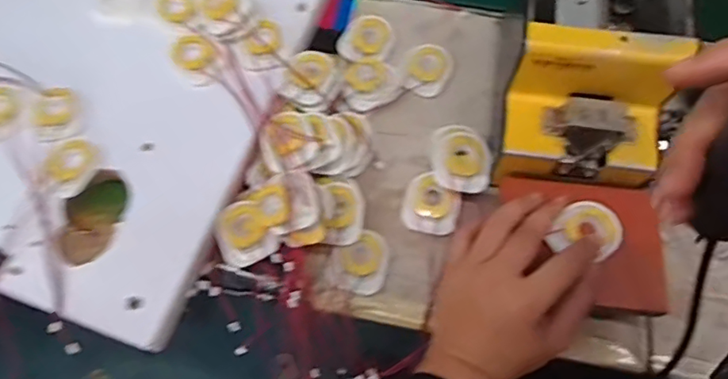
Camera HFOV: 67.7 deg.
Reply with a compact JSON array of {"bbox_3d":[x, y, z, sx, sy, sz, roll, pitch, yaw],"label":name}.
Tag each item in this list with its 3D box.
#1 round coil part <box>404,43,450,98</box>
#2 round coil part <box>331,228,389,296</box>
[{"bbox_3d":[0.066,-0.128,0.564,0.045,0.010,0.063,21,71,10],"label":"round coil part"},{"bbox_3d":[-0.004,0.065,0.485,0.050,0.006,0.056,-1,67,-11],"label":"round coil part"}]

